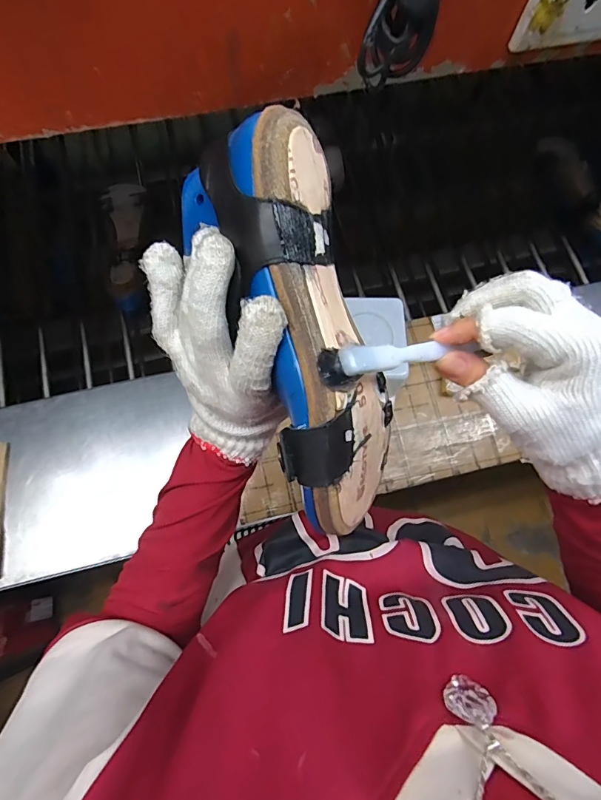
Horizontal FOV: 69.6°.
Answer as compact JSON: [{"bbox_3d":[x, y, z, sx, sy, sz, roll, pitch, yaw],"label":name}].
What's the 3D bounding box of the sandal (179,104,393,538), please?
[{"bbox_3d":[0.001,-0.034,0.240,0.076,0.069,0.221,-18,94,-7],"label":"sandal"}]

